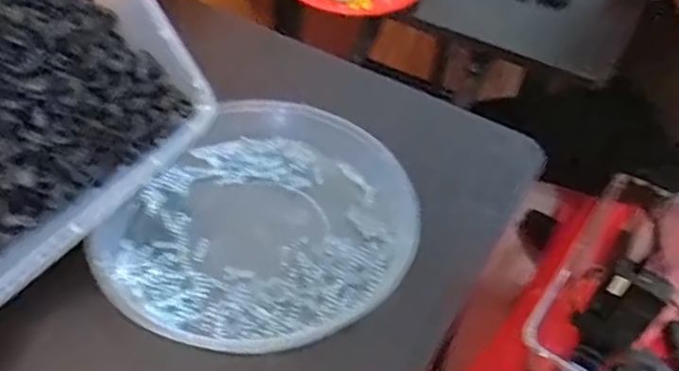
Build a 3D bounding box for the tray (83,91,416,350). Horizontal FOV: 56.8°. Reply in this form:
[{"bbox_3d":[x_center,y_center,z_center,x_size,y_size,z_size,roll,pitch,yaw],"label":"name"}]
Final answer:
[{"bbox_3d":[-0.062,0.027,0.480,0.236,0.032,0.217,-32,57,-31],"label":"tray"}]

